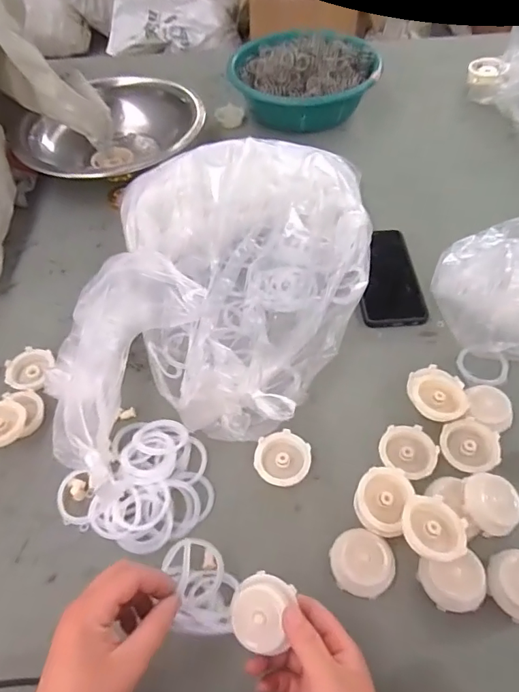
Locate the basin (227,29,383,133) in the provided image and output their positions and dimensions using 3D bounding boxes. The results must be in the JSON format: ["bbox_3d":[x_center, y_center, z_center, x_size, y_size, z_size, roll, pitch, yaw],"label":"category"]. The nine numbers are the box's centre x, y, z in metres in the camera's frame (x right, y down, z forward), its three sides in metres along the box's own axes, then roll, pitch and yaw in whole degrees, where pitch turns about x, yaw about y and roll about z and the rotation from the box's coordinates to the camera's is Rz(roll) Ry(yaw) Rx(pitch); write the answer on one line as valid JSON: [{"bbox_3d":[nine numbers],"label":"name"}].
[{"bbox_3d":[0.076,-0.469,0.829,0.254,0.082,0.223,9,61,9],"label":"basin"}]

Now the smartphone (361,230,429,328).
[{"bbox_3d":[0.162,-0.093,0.606,0.077,0.016,0.158,-5,54,-1],"label":"smartphone"}]

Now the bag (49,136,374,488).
[{"bbox_3d":[-0.036,-0.067,0.520,0.316,0.093,0.430,3,55,5],"label":"bag"}]

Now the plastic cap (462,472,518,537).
[{"bbox_3d":[0.204,0.141,0.419,0.046,0.023,0.049,-1,54,2],"label":"plastic cap"}]

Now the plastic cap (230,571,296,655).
[{"bbox_3d":[0.000,0.197,0.352,0.041,0.015,0.048,7,67,20],"label":"plastic cap"}]

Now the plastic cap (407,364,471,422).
[{"bbox_3d":[0.184,0.047,0.482,0.056,0.014,0.065,-10,55,-4],"label":"plastic cap"}]

